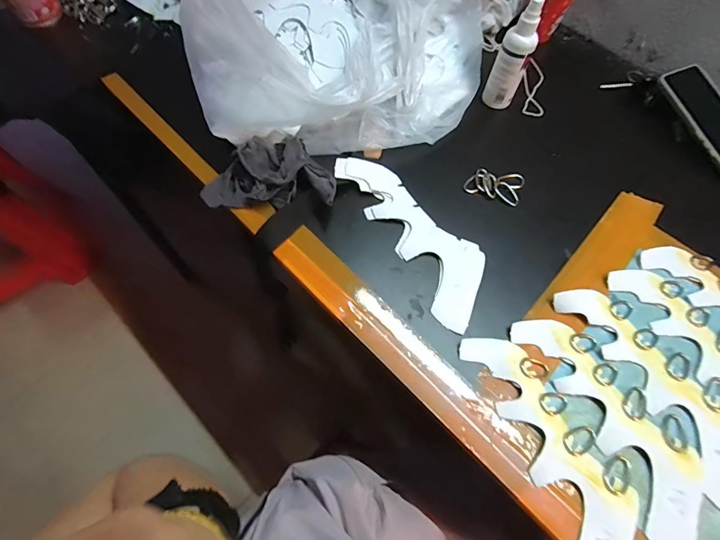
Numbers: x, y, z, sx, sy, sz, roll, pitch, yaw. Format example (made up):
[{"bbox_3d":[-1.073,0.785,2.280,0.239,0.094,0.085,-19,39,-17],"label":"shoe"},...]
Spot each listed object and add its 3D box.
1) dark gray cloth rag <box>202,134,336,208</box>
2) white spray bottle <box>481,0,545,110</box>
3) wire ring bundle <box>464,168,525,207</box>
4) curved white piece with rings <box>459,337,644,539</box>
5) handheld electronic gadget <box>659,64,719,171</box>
[{"bbox_3d":[-0.098,-0.113,0.436,0.145,0.038,0.090,5,64,-1],"label":"dark gray cloth rag"},{"bbox_3d":[0.186,-0.258,0.477,0.035,0.126,0.030,-13,66,-9],"label":"white spray bottle"},{"bbox_3d":[0.161,-0.104,0.468,0.065,0.009,0.043,19,65,6],"label":"wire ring bundle"},{"bbox_3d":[0.169,0.152,0.341,0.088,0.004,0.215,-23,68,-13],"label":"curved white piece with rings"},{"bbox_3d":[0.456,-0.191,0.508,0.073,0.015,0.163,-25,81,-14],"label":"handheld electronic gadget"}]

